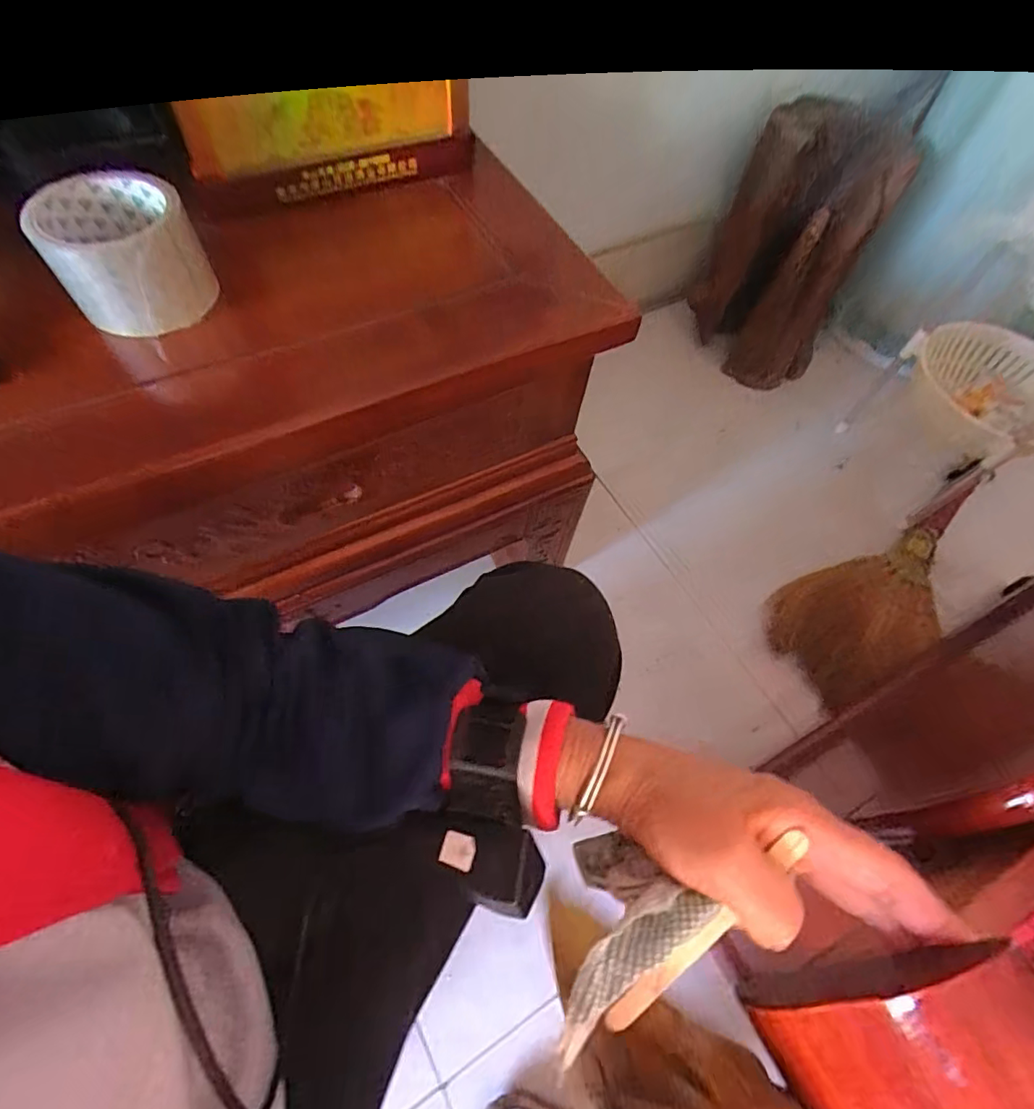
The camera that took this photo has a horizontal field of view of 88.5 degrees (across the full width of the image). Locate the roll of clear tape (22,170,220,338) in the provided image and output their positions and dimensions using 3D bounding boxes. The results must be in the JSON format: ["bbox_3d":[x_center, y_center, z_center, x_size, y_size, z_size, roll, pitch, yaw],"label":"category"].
[{"bbox_3d":[-0.269,-0.206,0.371,0.091,0.064,0.096,2,62,-3],"label":"roll of clear tape"}]

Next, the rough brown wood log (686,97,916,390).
[{"bbox_3d":[0.474,-0.522,0.933,0.255,0.377,0.207,25,63,9],"label":"rough brown wood log"}]

